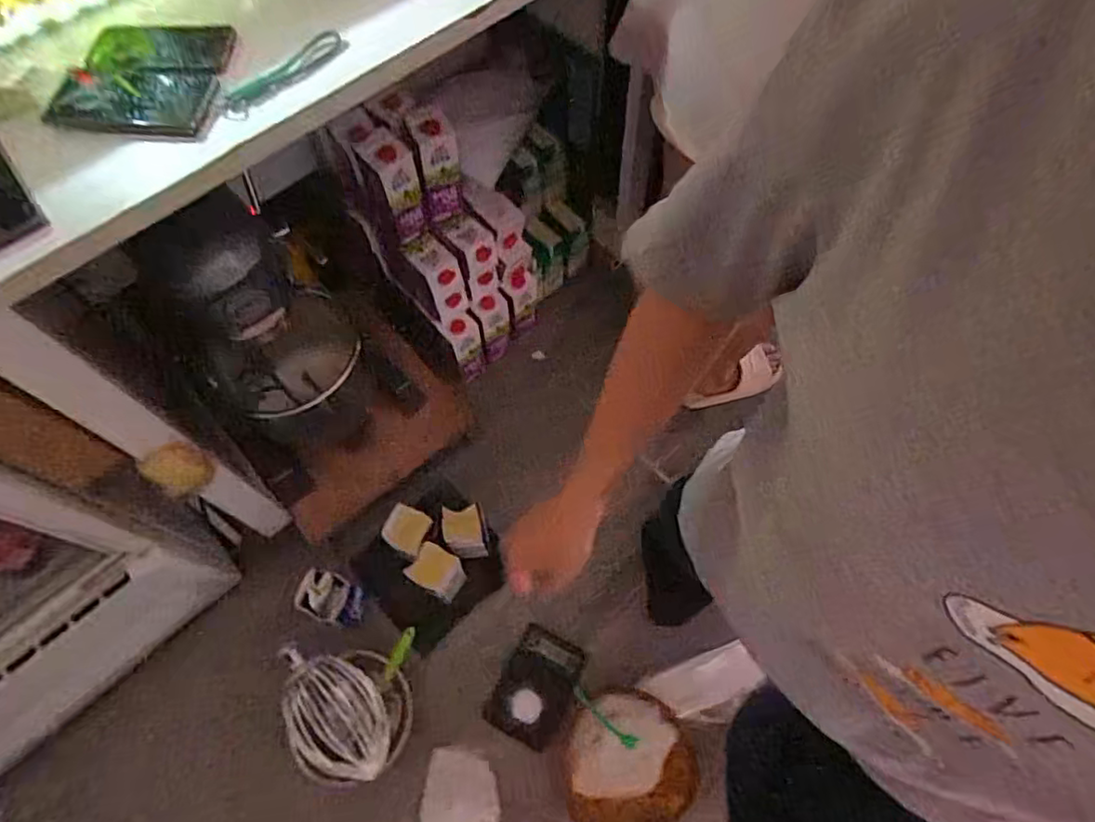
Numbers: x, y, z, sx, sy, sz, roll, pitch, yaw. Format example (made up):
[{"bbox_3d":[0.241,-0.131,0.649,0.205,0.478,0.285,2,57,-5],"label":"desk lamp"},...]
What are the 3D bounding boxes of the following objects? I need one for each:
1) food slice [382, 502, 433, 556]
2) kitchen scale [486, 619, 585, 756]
[{"bbox_3d":[-0.270,0.223,1.155,0.083,0.019,0.081,20,68,10],"label":"food slice"},{"bbox_3d":[-0.016,0.531,1.167,0.146,0.025,0.190,25,69,12],"label":"kitchen scale"}]

